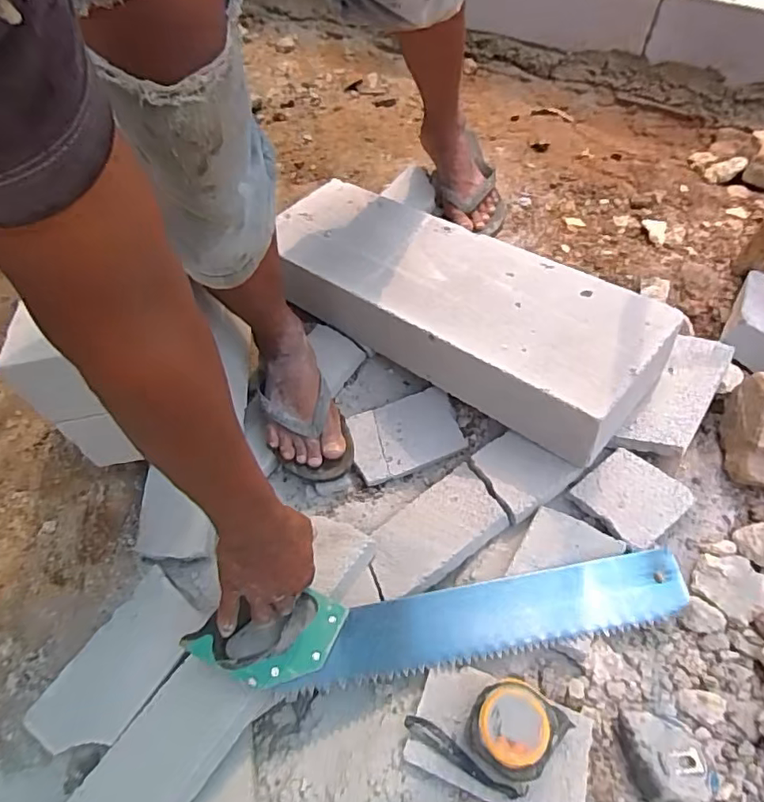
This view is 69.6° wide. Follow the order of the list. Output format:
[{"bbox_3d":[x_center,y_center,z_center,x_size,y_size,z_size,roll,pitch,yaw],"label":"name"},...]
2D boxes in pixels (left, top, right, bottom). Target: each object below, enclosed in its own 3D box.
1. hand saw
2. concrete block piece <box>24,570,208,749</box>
[{"bbox_3d":[0.064,0.234,0.580,0.507,0.026,0.080,-9,61,-3],"label":"hand saw"},{"bbox_3d":[-0.295,0.303,0.631,0.097,0.049,0.189,29,65,16],"label":"concrete block piece"}]

